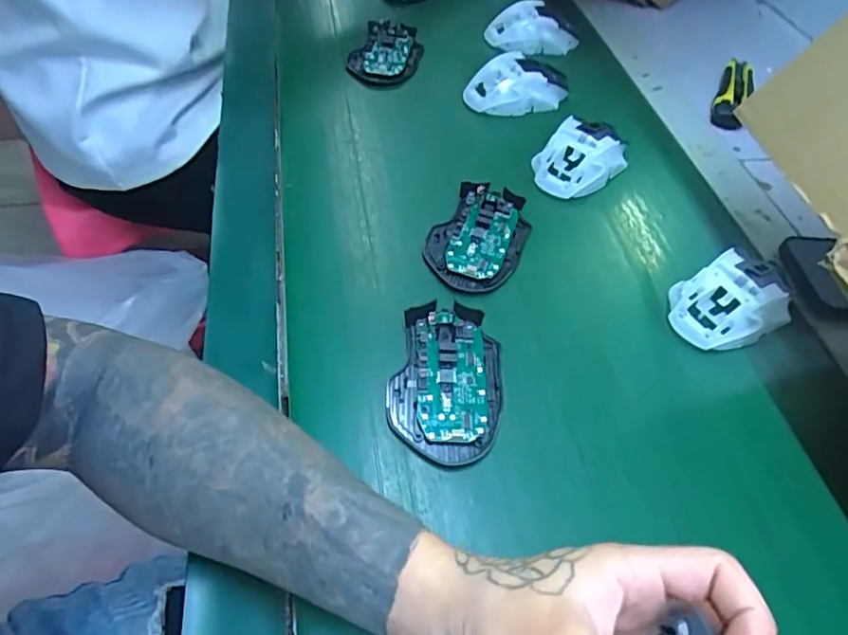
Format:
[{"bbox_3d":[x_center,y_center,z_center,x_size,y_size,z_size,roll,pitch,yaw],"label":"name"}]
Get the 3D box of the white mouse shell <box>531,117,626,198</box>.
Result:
[{"bbox_3d":[0.143,-0.149,0.508,0.092,0.035,0.062,-37,63,-27],"label":"white mouse shell"}]

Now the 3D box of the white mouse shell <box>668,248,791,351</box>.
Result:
[{"bbox_3d":[0.232,-0.013,0.412,0.092,0.032,0.062,-20,57,-18],"label":"white mouse shell"}]

